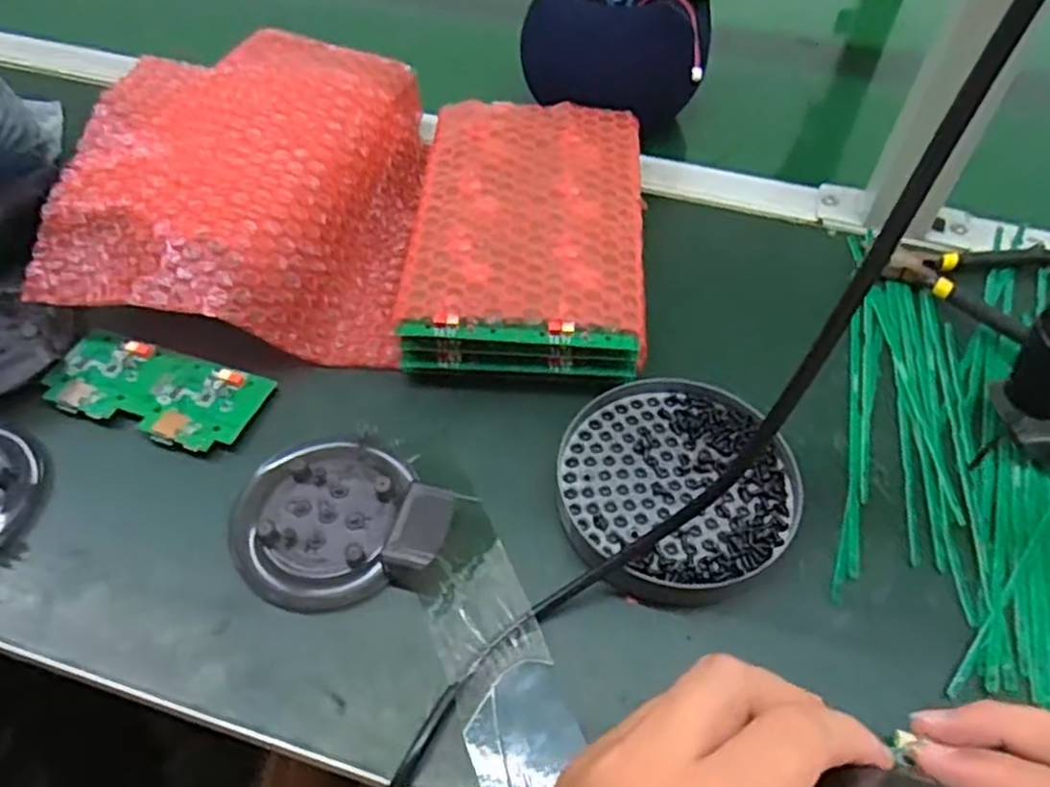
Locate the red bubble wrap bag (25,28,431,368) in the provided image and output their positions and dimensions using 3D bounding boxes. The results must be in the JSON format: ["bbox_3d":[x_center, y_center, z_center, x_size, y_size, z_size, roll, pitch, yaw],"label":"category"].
[{"bbox_3d":[-0.160,-0.137,0.469,0.195,0.069,0.250,5,52,3],"label":"red bubble wrap bag"}]

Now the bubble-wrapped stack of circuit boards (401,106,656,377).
[{"bbox_3d":[0.004,-0.099,0.453,0.130,0.045,0.203,3,52,1],"label":"bubble-wrapped stack of circuit boards"}]

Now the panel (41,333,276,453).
[{"bbox_3d":[-0.198,-0.003,0.399,0.114,0.004,0.051,15,53,10],"label":"panel"}]

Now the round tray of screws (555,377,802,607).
[{"bbox_3d":[0.071,0.044,0.368,0.113,0.020,0.115,1,52,-1],"label":"round tray of screws"}]

